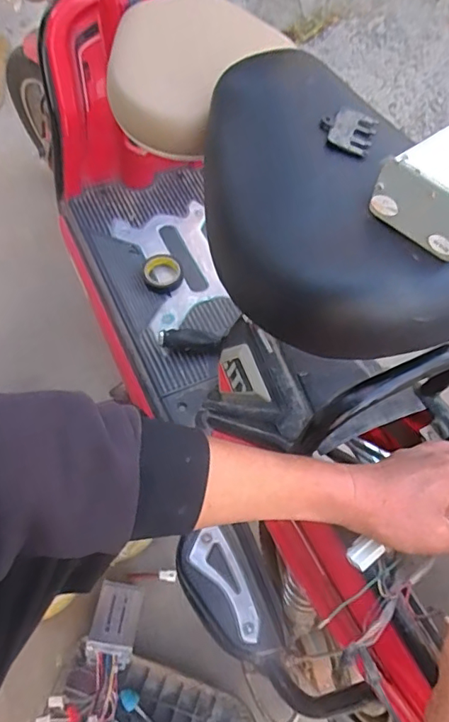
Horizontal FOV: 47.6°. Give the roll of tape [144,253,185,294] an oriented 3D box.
[{"bbox_3d":[-0.094,-0.134,0.778,0.058,0.017,0.066,-5,63,-14],"label":"roll of tape"}]

